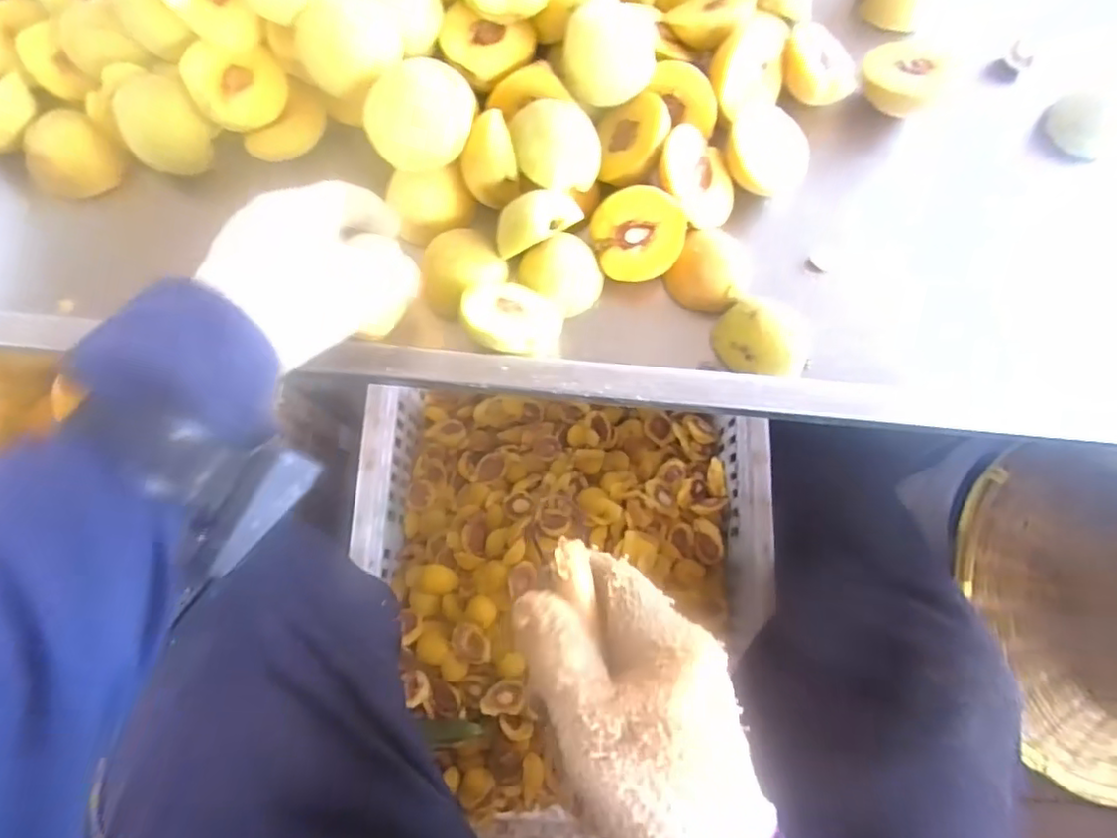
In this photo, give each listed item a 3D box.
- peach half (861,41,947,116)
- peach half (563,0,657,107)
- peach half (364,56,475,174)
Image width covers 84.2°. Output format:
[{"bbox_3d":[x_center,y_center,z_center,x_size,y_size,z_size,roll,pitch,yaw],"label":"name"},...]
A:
[{"bbox_3d":[0.266,-0.263,0.480,0.057,0.024,0.056,16,78,23],"label":"peach half"},{"bbox_3d":[0.037,-0.263,0.432,0.062,0.040,0.071,6,76,1],"label":"peach half"},{"bbox_3d":[-0.090,-0.202,0.414,0.063,0.036,0.066,22,113,-7],"label":"peach half"}]

